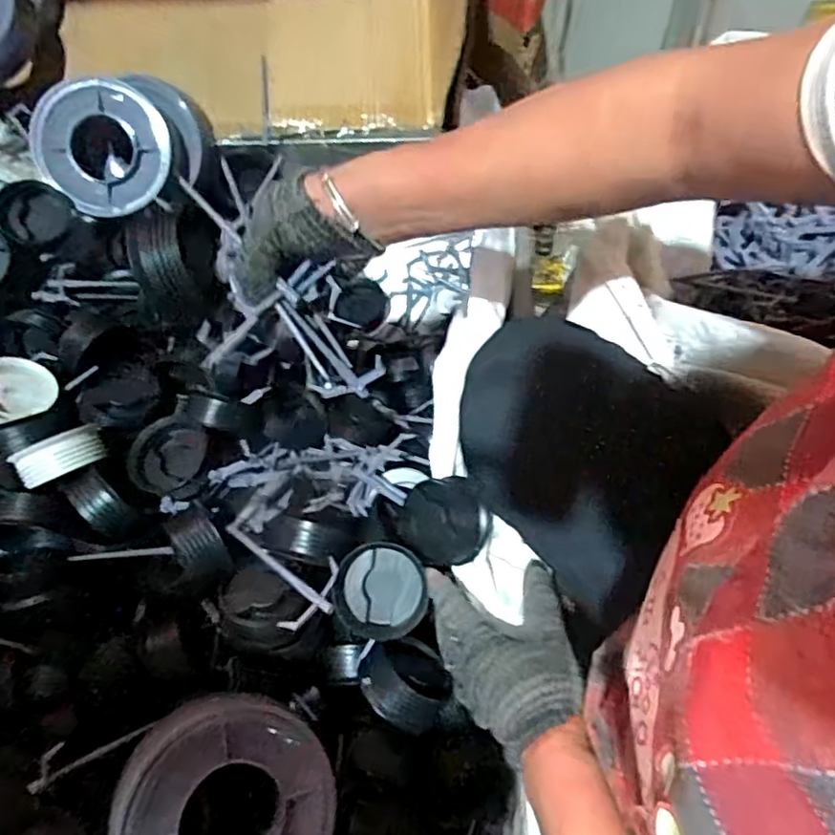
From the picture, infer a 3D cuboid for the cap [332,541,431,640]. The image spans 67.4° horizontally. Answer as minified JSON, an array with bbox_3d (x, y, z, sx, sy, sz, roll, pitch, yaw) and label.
[{"bbox_3d":[-0.029,0.140,0.508,0.073,0.034,0.069,-1,63,2],"label":"cap"}]

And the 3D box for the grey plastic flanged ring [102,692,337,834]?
[{"bbox_3d":[-0.140,0.285,0.457,0.152,0.044,0.152,10,59,-17],"label":"grey plastic flanged ring"}]

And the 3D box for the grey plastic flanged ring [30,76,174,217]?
[{"bbox_3d":[-0.362,-0.314,0.725,0.151,0.140,0.039,-33,29,-11],"label":"grey plastic flanged ring"}]

